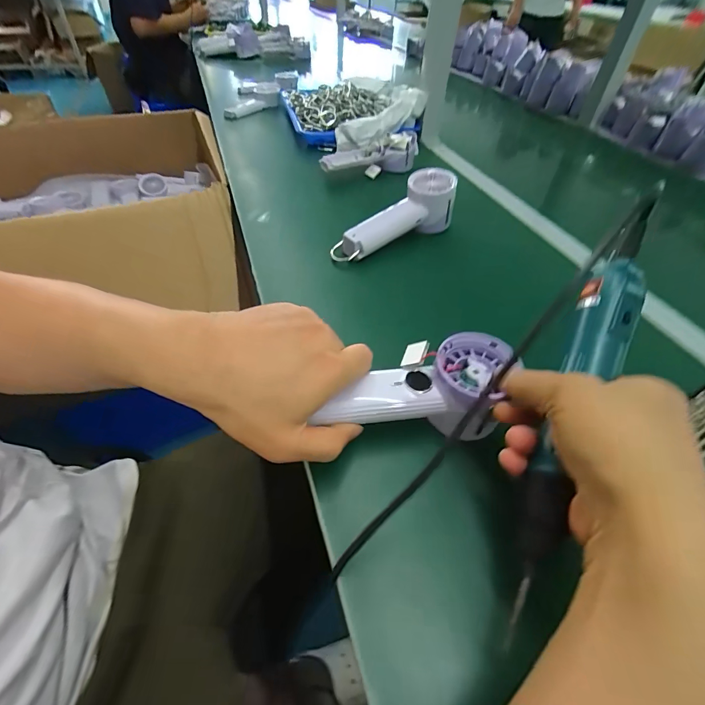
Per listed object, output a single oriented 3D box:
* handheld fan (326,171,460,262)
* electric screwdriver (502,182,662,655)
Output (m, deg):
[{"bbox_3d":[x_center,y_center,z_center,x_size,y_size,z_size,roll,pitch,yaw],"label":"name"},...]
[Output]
[{"bbox_3d":[0.051,-0.175,0.479,0.184,0.071,0.062,-25,53,-23],"label":"handheld fan"},{"bbox_3d":[0.140,0.023,0.224,0.031,0.034,0.273,22,75,17],"label":"electric screwdriver"}]

